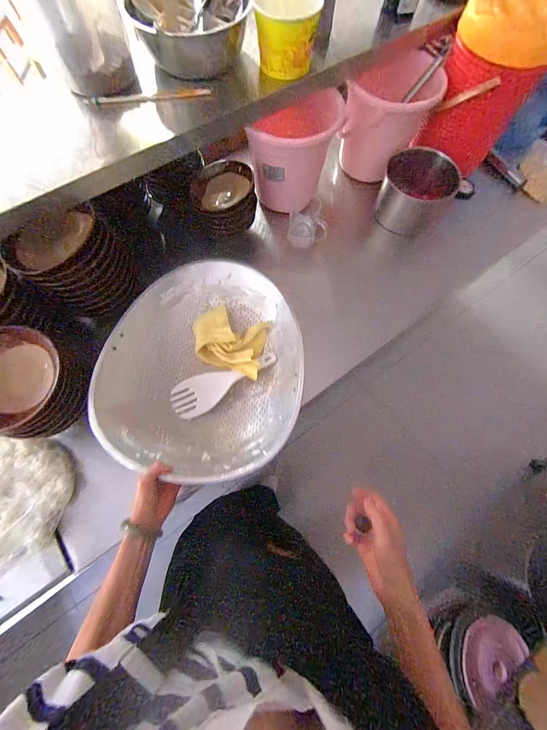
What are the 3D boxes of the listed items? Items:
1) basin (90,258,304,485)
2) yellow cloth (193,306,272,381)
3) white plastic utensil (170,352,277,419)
[{"bbox_3d":[-0.137,-0.015,0.615,0.399,0.125,0.474,10,72,2],"label":"basin"},{"bbox_3d":[-0.082,-0.056,0.658,0.155,0.044,0.142,21,73,5],"label":"yellow cloth"},{"bbox_3d":[-0.114,0.032,0.642,0.247,0.016,0.088,-31,75,-11],"label":"white plastic utensil"}]

